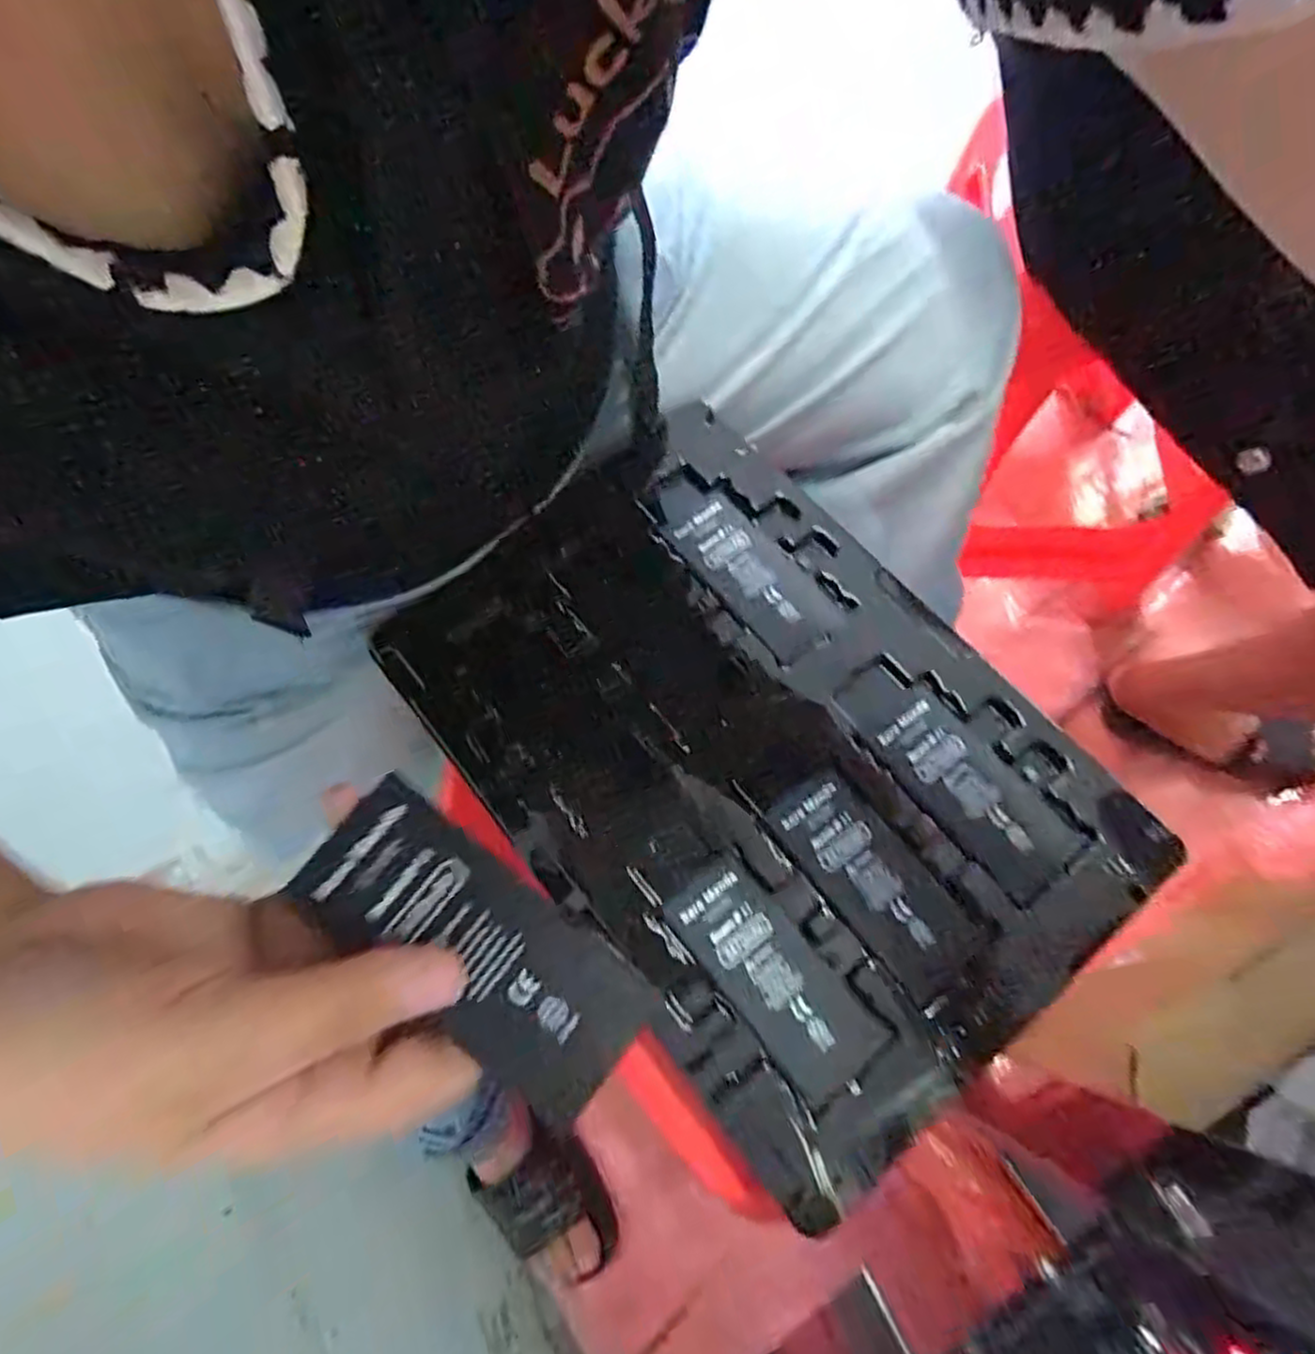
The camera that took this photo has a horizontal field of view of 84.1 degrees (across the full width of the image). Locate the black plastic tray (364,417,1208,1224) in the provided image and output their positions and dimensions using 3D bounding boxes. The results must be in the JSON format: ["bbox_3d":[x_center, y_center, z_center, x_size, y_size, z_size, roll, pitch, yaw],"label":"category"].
[{"bbox_3d":[0.040,0.033,0.344,0.223,0.012,0.317,-38,73,-10],"label":"black plastic tray"}]

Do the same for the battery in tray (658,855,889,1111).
[{"bbox_3d":[0.047,0.127,0.311,0.043,0.004,0.097,-39,73,-11],"label":"battery in tray"}]

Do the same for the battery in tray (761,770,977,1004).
[{"bbox_3d":[0.094,0.089,0.321,0.042,0.004,0.098,-38,73,-10],"label":"battery in tray"}]

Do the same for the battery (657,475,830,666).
[{"bbox_3d":[0.043,-0.059,0.379,0.042,0.007,0.113,-37,73,-10],"label":"battery"}]

